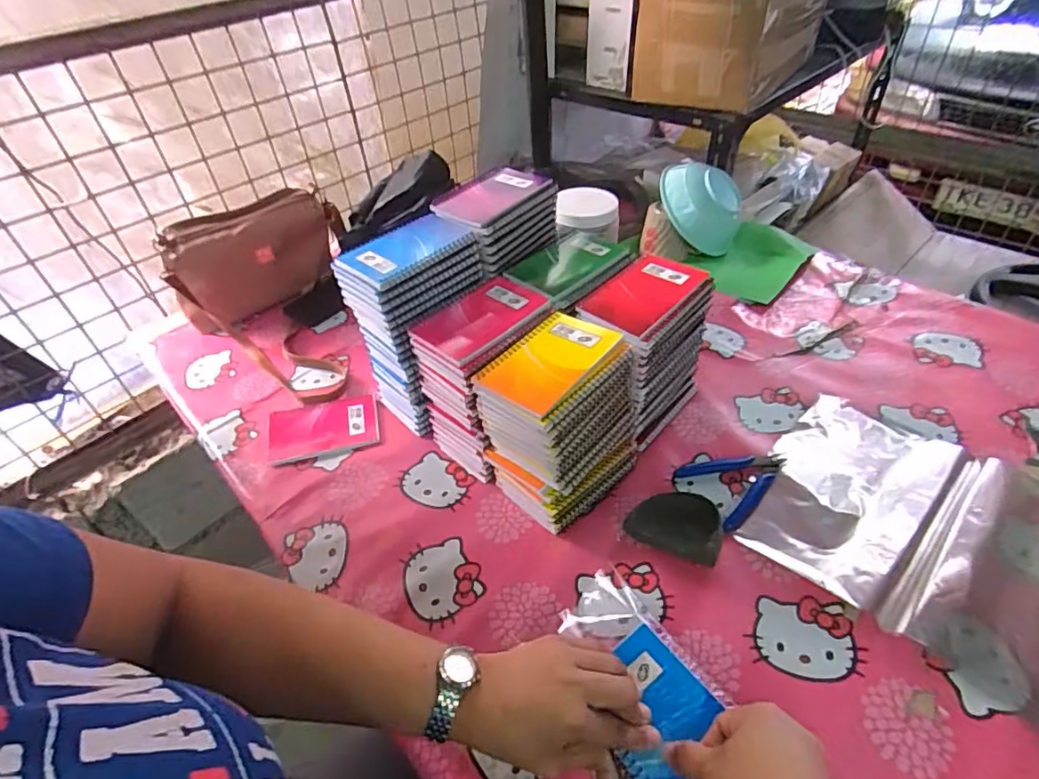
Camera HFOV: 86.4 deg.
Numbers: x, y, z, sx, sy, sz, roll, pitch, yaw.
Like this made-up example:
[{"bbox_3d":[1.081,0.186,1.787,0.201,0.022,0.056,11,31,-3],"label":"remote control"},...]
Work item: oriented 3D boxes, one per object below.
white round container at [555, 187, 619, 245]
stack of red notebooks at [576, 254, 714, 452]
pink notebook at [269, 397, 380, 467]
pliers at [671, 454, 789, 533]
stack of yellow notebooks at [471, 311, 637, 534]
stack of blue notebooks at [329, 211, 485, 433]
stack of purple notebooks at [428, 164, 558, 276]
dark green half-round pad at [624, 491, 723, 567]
[{"bbox_3d":[0.095,-0.249,0.800,0.091,0.050,0.104,-4,43,3],"label":"white round container"},{"bbox_3d":[0.136,-0.039,0.637,0.093,0.174,0.138,29,54,32],"label":"stack of red notebooks"},{"bbox_3d":[-0.249,0.050,0.703,0.134,0.013,0.088,-12,43,-6],"label":"pink notebook"},{"bbox_3d":[0.240,0.096,0.603,0.115,0.006,0.088,-24,46,-18],"label":"pliers"},{"bbox_3d":[0.042,0.035,0.572,0.104,0.172,0.135,31,55,33],"label":"stack of yellow notebooks"},{"bbox_3d":[-0.113,-0.075,0.666,0.101,0.226,0.143,23,50,28],"label":"stack of blue notebooks"},{"bbox_3d":[-0.024,-0.209,0.676,0.138,0.069,0.102,-35,50,-27],"label":"stack of purple notebooks"},{"bbox_3d":[0.159,0.136,0.561,0.090,0.028,0.063,17,48,24],"label":"dark green half-round pad"}]

